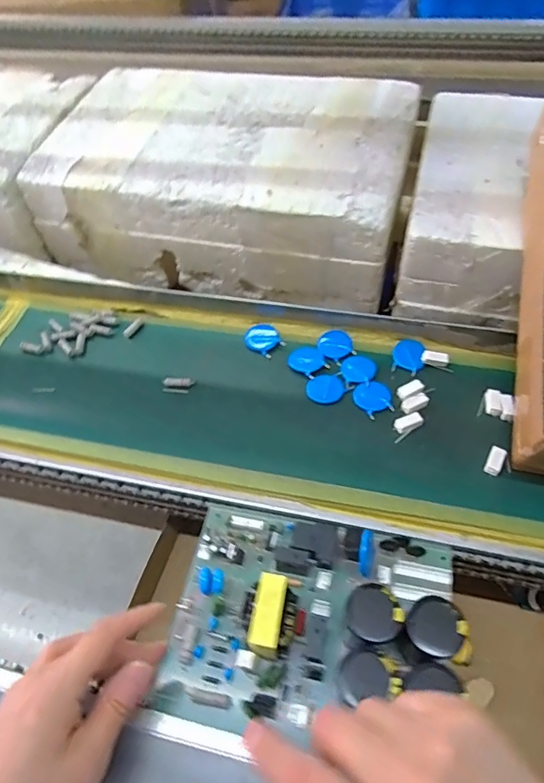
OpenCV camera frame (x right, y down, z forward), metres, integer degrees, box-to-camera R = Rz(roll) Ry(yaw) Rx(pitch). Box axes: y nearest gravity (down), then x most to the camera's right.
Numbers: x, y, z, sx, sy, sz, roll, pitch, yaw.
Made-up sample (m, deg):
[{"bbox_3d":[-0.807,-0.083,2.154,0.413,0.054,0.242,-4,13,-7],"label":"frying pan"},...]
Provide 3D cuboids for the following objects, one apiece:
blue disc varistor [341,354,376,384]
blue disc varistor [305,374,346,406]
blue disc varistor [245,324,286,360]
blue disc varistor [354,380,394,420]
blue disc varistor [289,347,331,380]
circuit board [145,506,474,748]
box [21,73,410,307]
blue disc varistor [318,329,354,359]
[{"bbox_3d":[0.080,-0.022,0.459,0.031,0.004,0.033,-2,53,2],"label":"blue disc varistor"},{"bbox_3d":[0.048,-0.003,0.447,0.035,0.004,0.030,0,53,3],"label":"blue disc varistor"},{"bbox_3d":[-0.008,-0.053,0.491,0.034,0.004,0.040,-37,59,-21],"label":"blue disc varistor"},{"bbox_3d":[0.090,0.005,0.438,0.031,0.004,0.038,-17,54,-9],"label":"blue disc varistor"},{"bbox_3d":[0.035,-0.029,0.470,0.030,0.004,0.039,-38,60,-22],"label":"blue disc varistor"},{"bbox_3d":[0.024,0.147,0.323,0.184,0.055,0.137,7,55,11],"label":"circuit board"},{"bbox_3d":[-0.055,-0.292,0.668,0.461,0.133,0.293,12,55,13],"label":"box"},{"bbox_3d":[0.062,-0.047,0.479,0.032,0.004,0.035,2,54,5],"label":"blue disc varistor"}]

